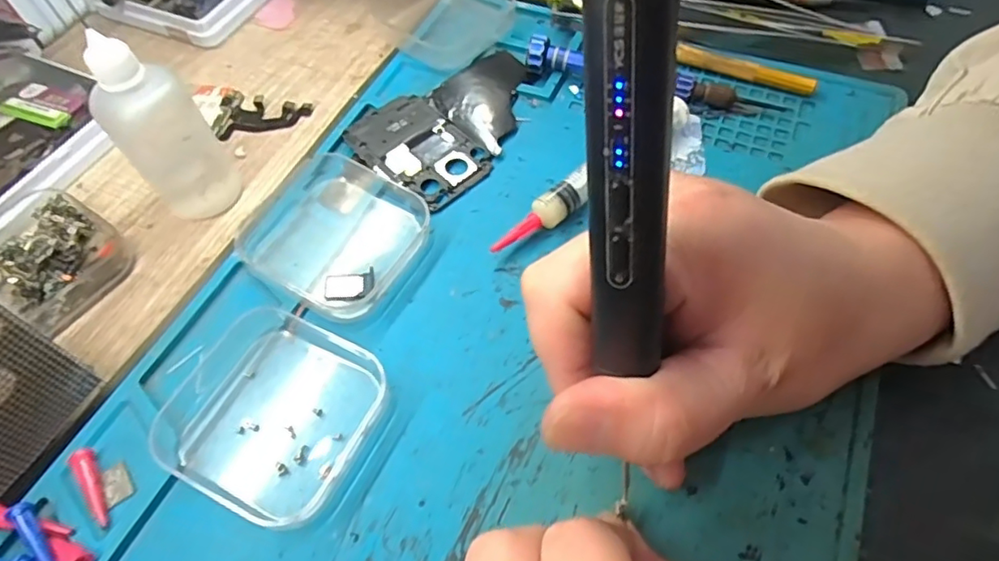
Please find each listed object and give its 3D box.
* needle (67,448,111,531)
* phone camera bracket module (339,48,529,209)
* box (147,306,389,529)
[{"bbox_3d":[-0.134,0.068,0.191,0.006,0.006,0.029,-34,62,-18],"label":"needle"},{"bbox_3d":[-0.021,-0.081,0.283,0.067,0.009,0.099,32,64,21],"label":"phone camera bracket module"},{"bbox_3d":[-0.081,0.043,0.202,0.070,0.014,0.065,21,61,15],"label":"box"}]

